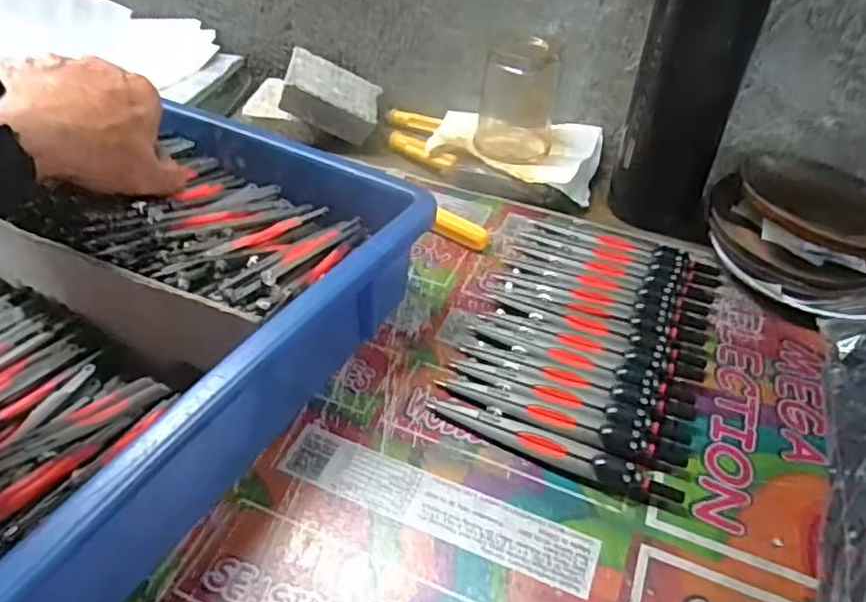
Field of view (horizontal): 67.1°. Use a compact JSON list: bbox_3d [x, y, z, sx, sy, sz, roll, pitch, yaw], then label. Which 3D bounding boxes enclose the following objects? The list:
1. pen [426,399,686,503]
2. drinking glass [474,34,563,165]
[{"bbox_3d":[0.058,0.072,0.325,0.127,0.013,0.016,20,45,17],"label":"pen"},{"bbox_3d":[0.067,-0.159,0.498,0.057,0.082,0.060,10,42,7],"label":"drinking glass"}]

